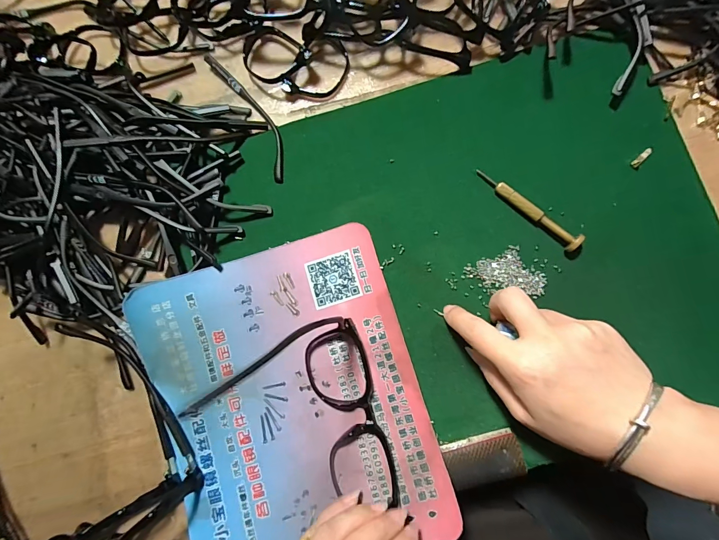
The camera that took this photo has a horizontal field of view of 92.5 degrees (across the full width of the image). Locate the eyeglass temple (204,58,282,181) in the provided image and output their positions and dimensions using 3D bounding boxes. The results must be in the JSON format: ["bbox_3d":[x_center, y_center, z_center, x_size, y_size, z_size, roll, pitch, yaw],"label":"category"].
[{"bbox_3d":[-0.094,-0.136,0.299,0.024,0.008,0.133,-32,82,-1],"label":"eyeglass temple"}]

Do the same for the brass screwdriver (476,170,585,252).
[{"bbox_3d":[0.130,-0.049,0.267,0.093,0.014,0.010,43,87,8],"label":"brass screwdriver"}]

